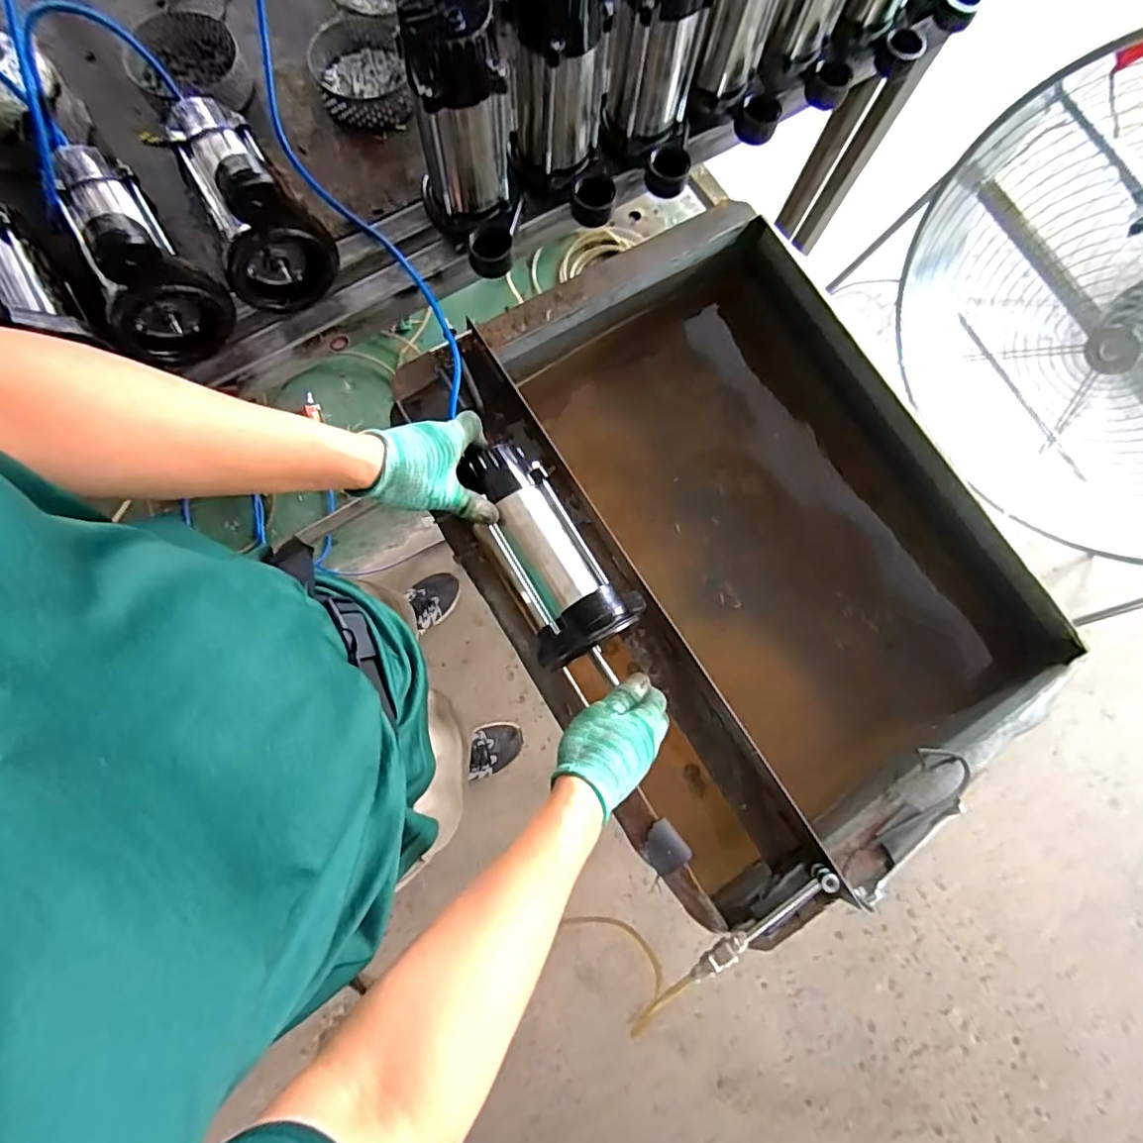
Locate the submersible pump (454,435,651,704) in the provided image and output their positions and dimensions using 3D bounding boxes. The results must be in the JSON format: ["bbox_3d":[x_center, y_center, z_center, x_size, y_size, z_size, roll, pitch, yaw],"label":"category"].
[{"bbox_3d":[-0.021,-0.028,0.568,0.100,0.105,0.230,-25,69,-6],"label":"submersible pump"}]

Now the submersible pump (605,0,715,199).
[{"bbox_3d":[0.101,-0.584,0.669,0.111,0.234,0.133,4,79,-2],"label":"submersible pump"}]

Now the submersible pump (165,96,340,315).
[{"bbox_3d":[-0.364,-0.437,0.646,0.120,0.159,0.216,-23,81,-7],"label":"submersible pump"}]

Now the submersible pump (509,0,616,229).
[{"bbox_3d":[-0.010,-0.535,0.649,0.114,0.233,0.133,-8,79,-5],"label":"submersible pump"}]

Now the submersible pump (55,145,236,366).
[{"bbox_3d":[-0.484,-0.364,0.637,0.102,0.173,0.216,-33,82,-9],"label":"submersible pump"}]

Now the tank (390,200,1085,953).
[{"bbox_3d":[0.205,-0.032,0.750,0.587,0.232,0.774,-32,82,-9],"label":"tank"}]

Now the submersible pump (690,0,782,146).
[{"bbox_3d":[0.220,-0.674,0.693,0.134,0.231,0.110,10,78,-1],"label":"submersible pump"}]

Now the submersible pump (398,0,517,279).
[{"bbox_3d":[-0.113,-0.457,0.627,0.103,0.231,0.144,-17,80,-6],"label":"submersible pump"}]

